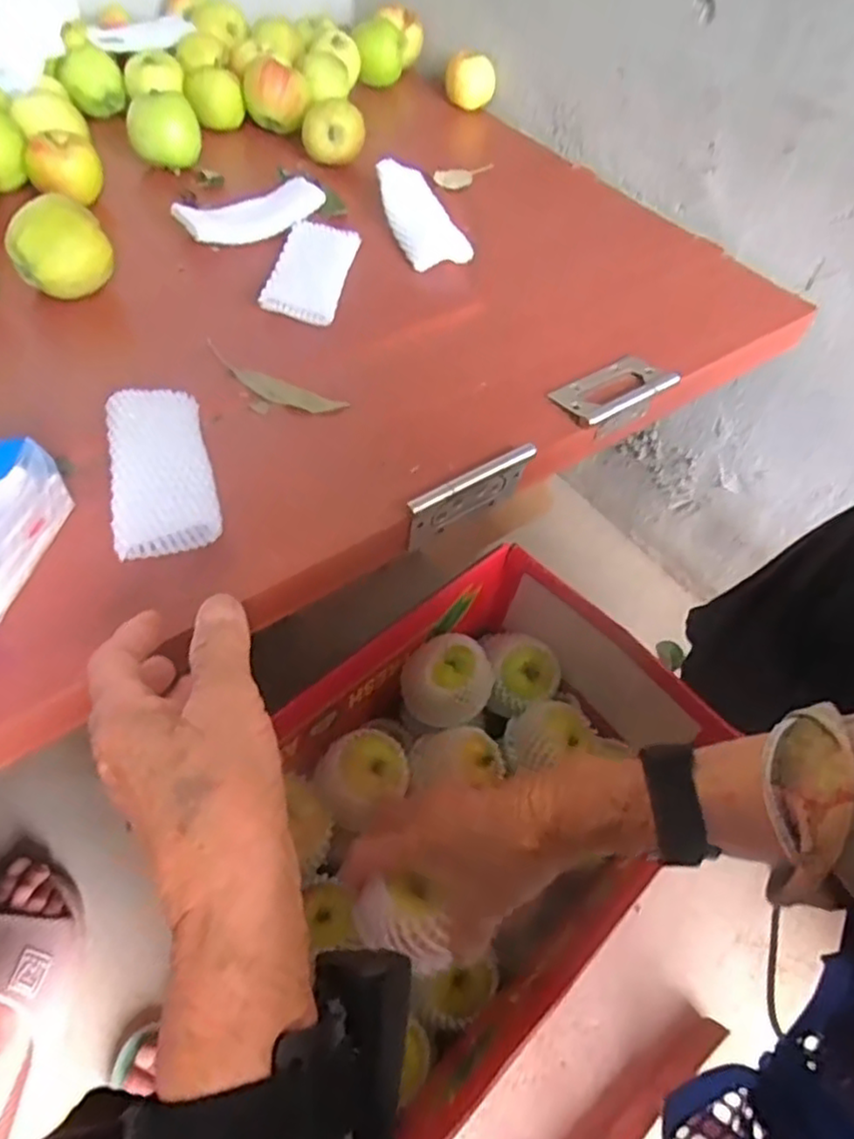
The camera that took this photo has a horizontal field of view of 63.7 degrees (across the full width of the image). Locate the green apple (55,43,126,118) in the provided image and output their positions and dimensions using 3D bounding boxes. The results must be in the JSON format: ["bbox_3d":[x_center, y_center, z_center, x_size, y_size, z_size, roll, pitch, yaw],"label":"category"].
[{"bbox_3d":[-0.340,-0.495,0.698,0.059,0.047,0.064,-15,51,-13],"label":"green apple"}]

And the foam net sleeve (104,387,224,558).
[{"bbox_3d":[-0.158,-0.063,0.411,0.055,0.032,0.121,-13,50,-11],"label":"foam net sleeve"}]

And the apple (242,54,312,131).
[{"bbox_3d":[-0.157,-0.497,0.716,0.065,0.059,0.072,-8,50,-6],"label":"apple"}]

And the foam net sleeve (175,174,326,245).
[{"bbox_3d":[-0.148,-0.302,0.581,0.114,0.022,0.051,-32,56,-25],"label":"foam net sleeve"}]

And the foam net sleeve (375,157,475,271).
[{"bbox_3d":[-0.009,-0.312,0.608,0.053,0.022,0.122,-22,73,-18],"label":"foam net sleeve"}]

